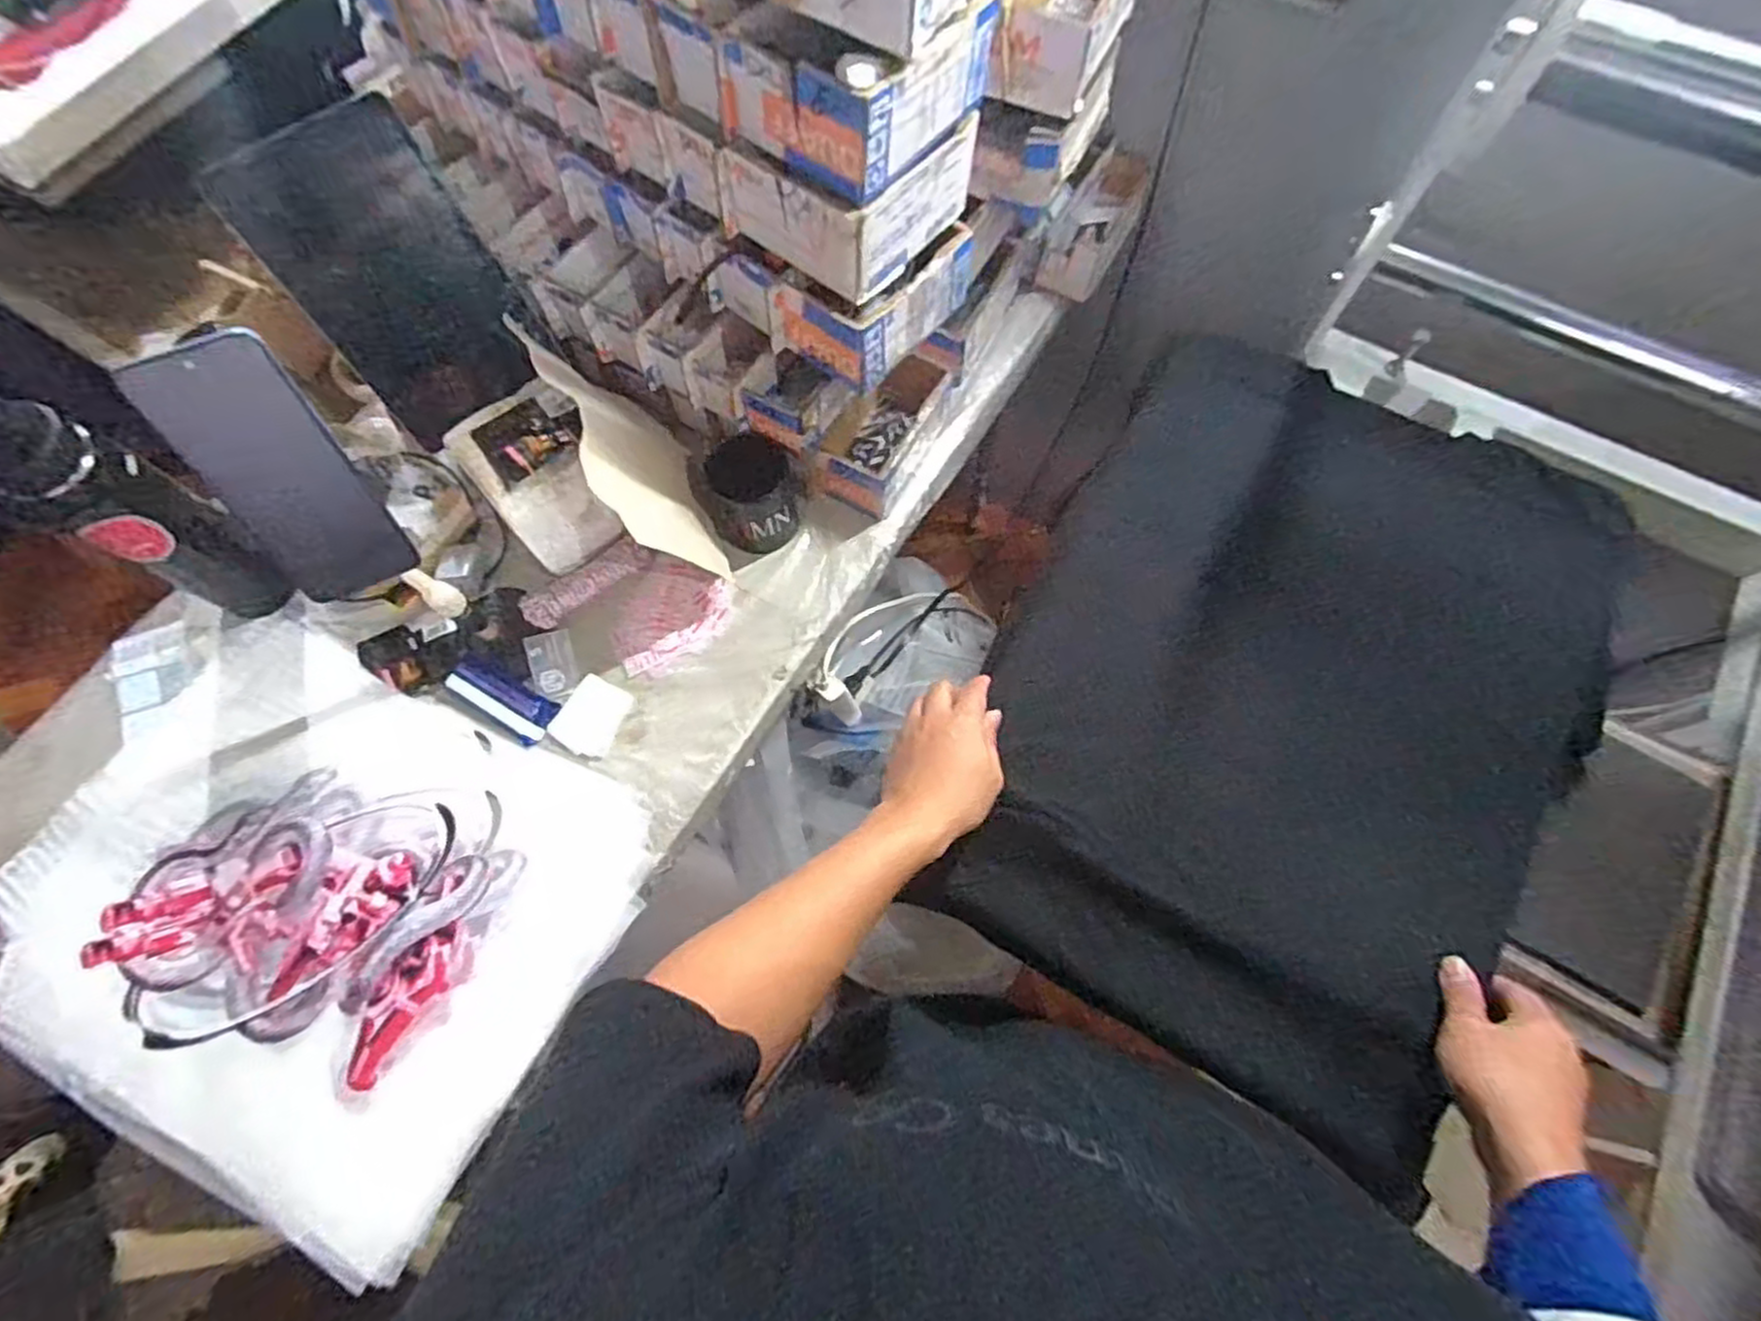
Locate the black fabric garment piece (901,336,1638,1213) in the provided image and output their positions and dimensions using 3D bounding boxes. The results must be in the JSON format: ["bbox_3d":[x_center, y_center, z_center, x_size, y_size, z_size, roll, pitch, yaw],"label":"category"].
[{"bbox_3d":[0.352,0.029,0.649,0.458,0.077,0.612,29,71,11],"label":"black fabric garment piece"}]

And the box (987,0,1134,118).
[{"bbox_3d":[0.173,-0.600,0.690,0.101,0.079,0.185,20,70,8],"label":"box"}]

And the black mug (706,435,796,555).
[{"bbox_3d":[-0.129,-0.169,0.777,0.083,0.098,0.078,-7,69,-3],"label":"black mug"}]

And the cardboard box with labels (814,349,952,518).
[{"bbox_3d":[0.002,-0.251,0.828,0.092,0.071,0.167,27,71,10],"label":"cardboard box with labels"}]

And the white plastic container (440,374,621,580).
[{"bbox_3d":[-0.345,-0.184,0.768,0.116,0.111,0.150,-39,73,-14],"label":"white plastic container"}]

